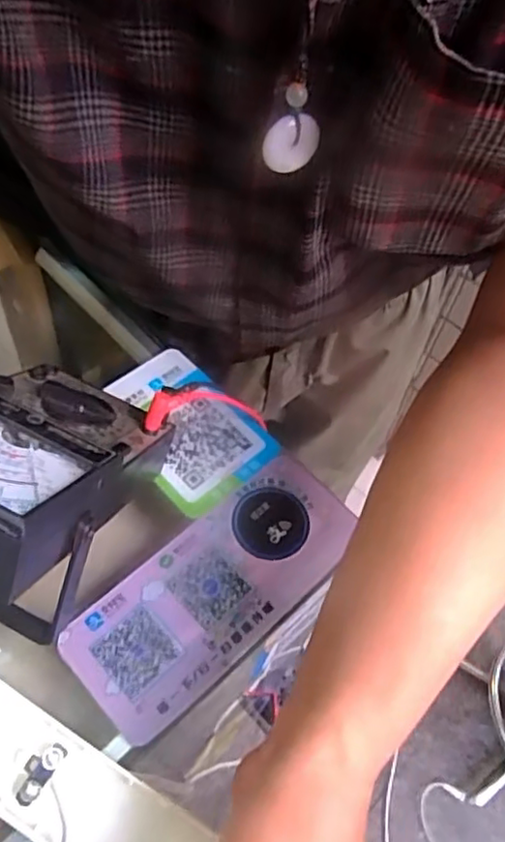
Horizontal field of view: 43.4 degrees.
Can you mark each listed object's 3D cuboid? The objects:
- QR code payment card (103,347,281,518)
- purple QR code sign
[{"bbox_3d":[-0.051,0.003,0.464,0.087,0.006,0.125,-37,66,-26],"label":"QR code payment card"},{"bbox_3d":[-0.020,0.102,0.402,0.197,0.006,0.079,-37,66,-26],"label":"purple QR code sign"}]

